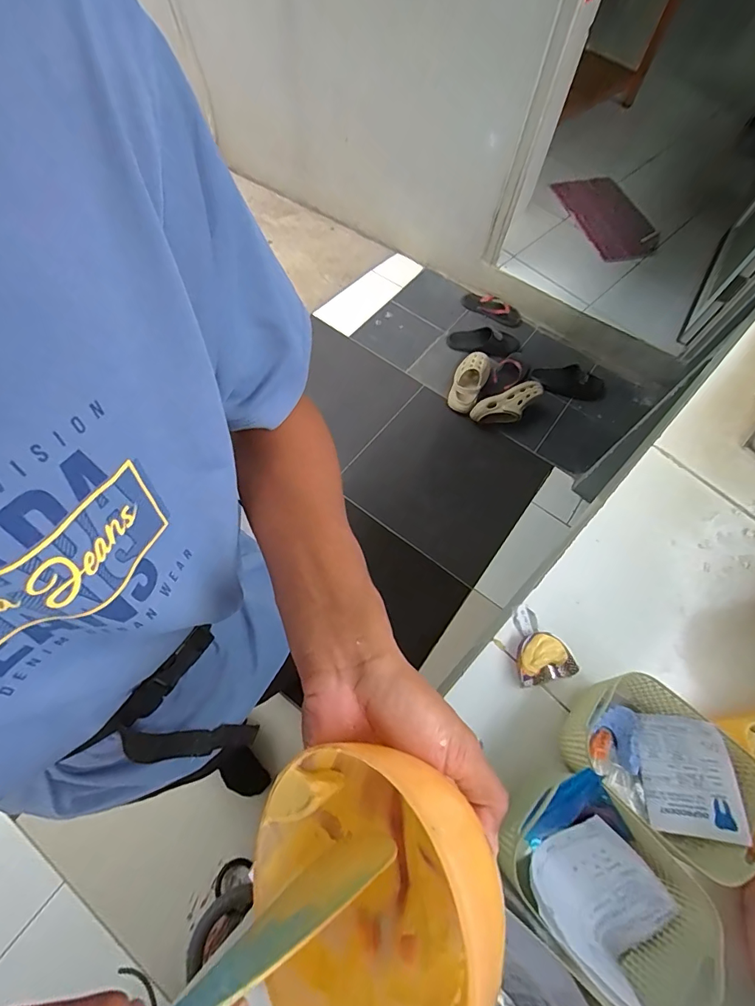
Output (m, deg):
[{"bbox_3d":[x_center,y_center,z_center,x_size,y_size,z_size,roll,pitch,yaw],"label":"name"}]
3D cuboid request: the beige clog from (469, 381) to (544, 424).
[{"bbox_3d":[0.500,-0.365,1.656,0.286,0.119,0.102,-23,67,6],"label":"beige clog"}]

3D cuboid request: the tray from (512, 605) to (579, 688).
[{"bbox_3d":[0.190,0.164,0.515,0.066,0.030,0.087,-12,66,-9],"label":"tray"}]

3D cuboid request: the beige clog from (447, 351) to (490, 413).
[{"bbox_3d":[0.362,-0.487,1.724,0.125,0.080,0.288,24,66,8],"label":"beige clog"}]

